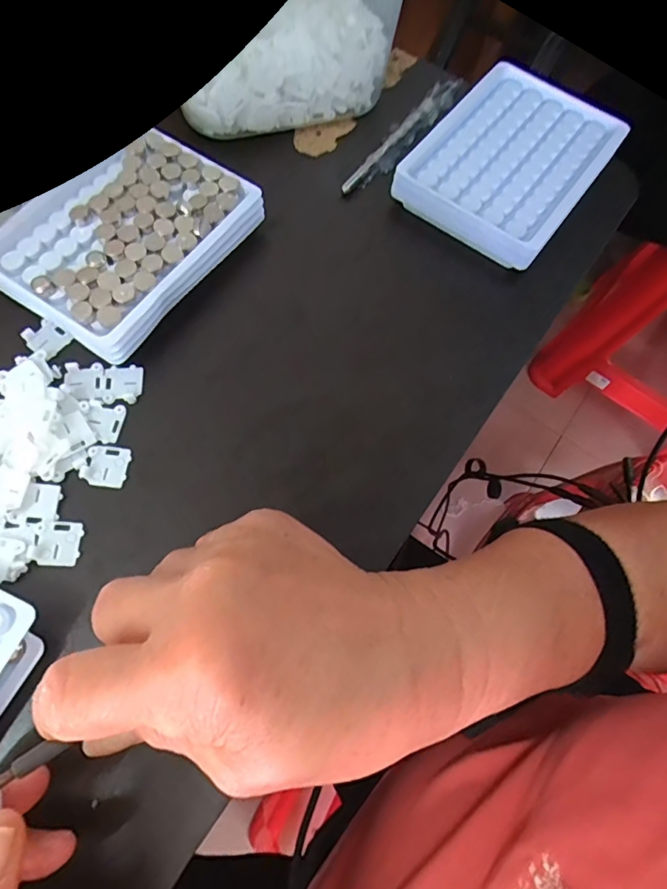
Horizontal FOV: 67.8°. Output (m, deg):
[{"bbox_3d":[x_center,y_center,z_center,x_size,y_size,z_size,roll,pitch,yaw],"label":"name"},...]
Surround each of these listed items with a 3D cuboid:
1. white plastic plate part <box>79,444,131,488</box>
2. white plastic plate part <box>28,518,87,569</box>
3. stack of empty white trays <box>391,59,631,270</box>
[{"bbox_3d":[-0.114,0.010,0.247,0.021,0.004,0.022,9,69,0],"label":"white plastic plate part"},{"bbox_3d":[-0.130,0.046,0.232,0.020,0.004,0.021,6,69,-1],"label":"white plastic plate part"},{"bbox_3d":[0.114,-0.182,0.318,0.098,0.026,0.138,36,71,12],"label":"stack of empty white trays"}]

